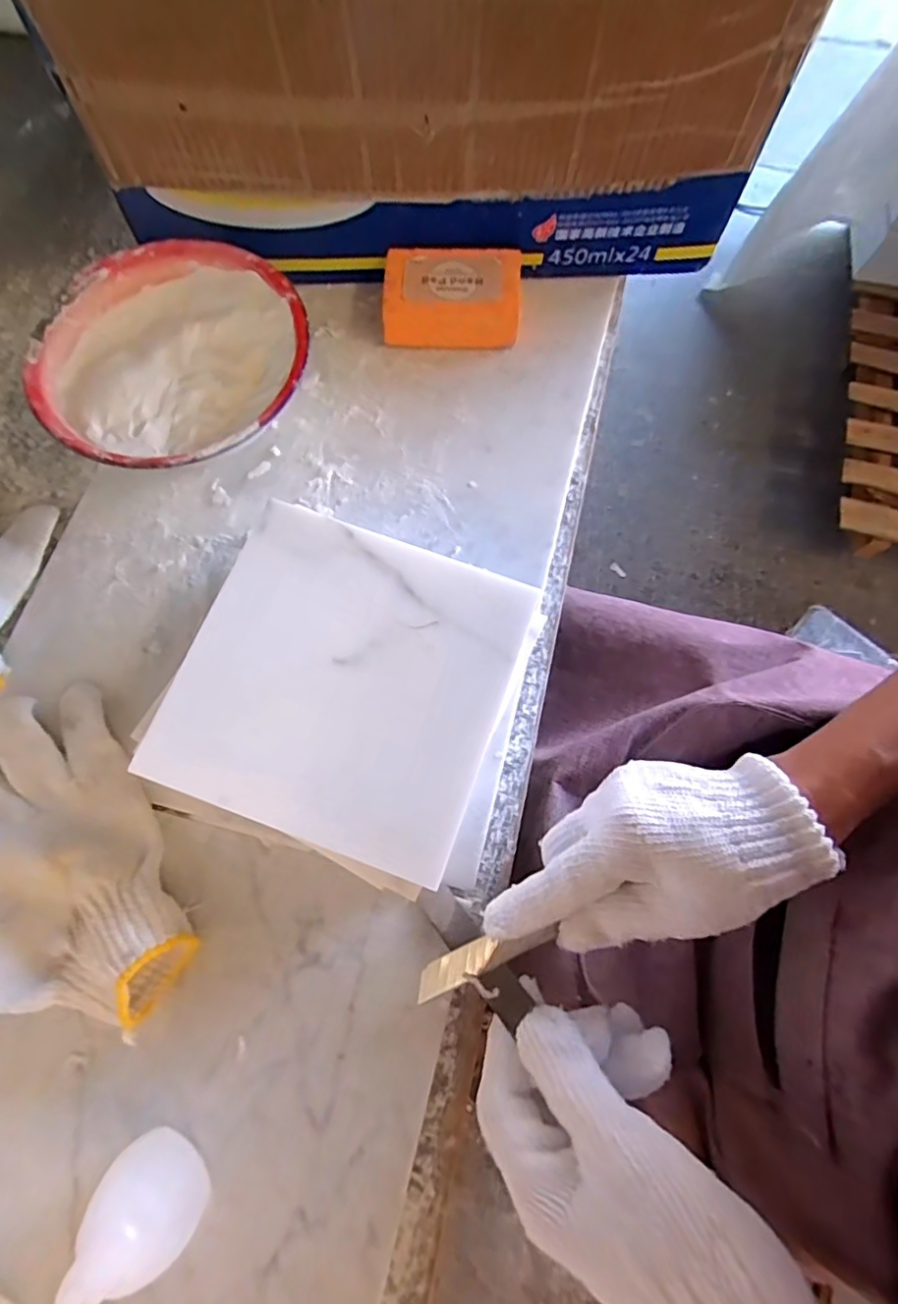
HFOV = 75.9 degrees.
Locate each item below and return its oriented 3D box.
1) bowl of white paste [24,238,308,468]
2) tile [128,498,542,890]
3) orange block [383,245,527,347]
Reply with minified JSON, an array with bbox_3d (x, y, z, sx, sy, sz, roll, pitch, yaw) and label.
[{"bbox_3d":[-0.170,-0.178,0.374,0.159,0.052,0.162,0,76,-1],"label":"bowl of white paste"},{"bbox_3d":[-0.051,0.012,0.281,0.151,0.008,0.150,19,74,7],"label":"tile"},{"bbox_3d":[0.002,-0.248,0.406,0.092,0.033,0.060,5,76,1],"label":"orange block"}]

